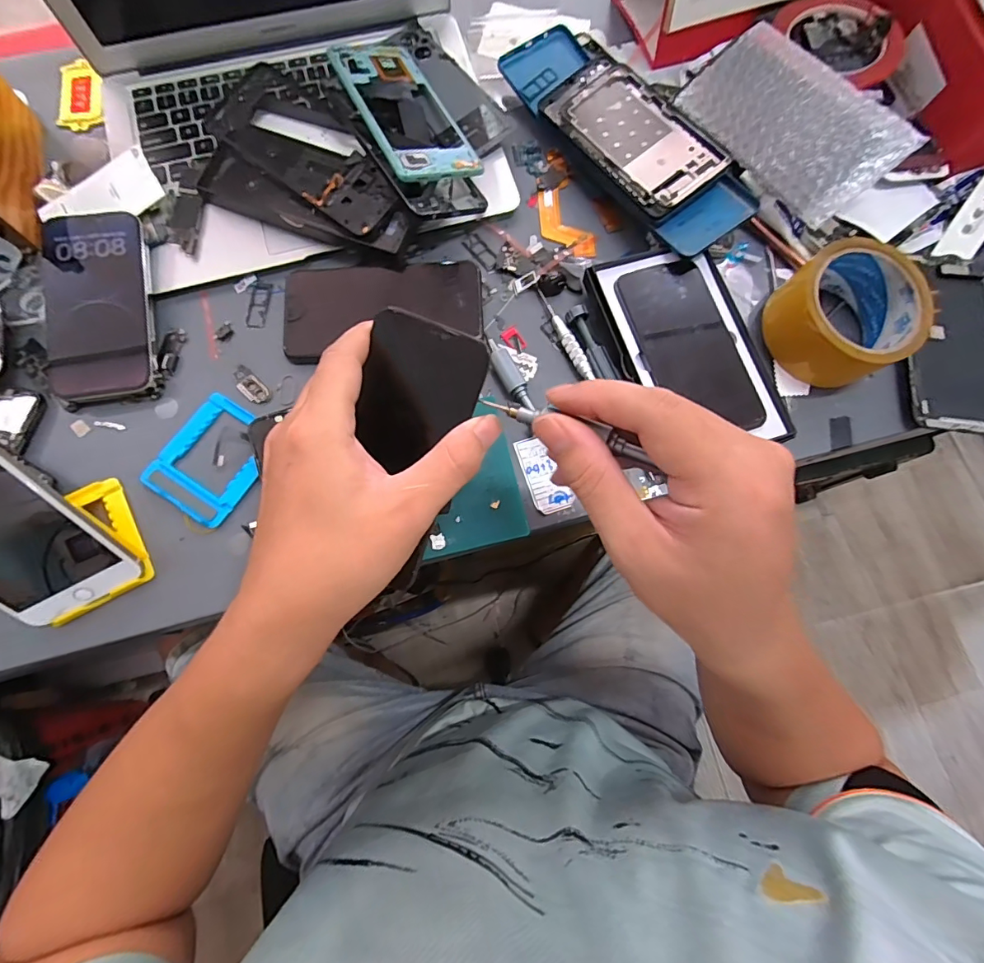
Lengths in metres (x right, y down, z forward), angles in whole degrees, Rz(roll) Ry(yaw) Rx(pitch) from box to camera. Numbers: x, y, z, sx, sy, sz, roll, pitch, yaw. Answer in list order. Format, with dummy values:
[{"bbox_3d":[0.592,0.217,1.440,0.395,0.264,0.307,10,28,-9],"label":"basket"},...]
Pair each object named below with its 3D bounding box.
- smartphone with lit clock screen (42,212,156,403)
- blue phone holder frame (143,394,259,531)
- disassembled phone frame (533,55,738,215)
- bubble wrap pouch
[{"bbox_3d":[-0.299,-0.133,0.357,0.073,0.010,0.142,-9,85,-8],"label":"smartphone with lit clock screen"},{"bbox_3d":[-0.205,-0.017,0.346,0.073,0.004,0.085,31,77,7],"label":"blue phone holder frame"},{"bbox_3d":[0.115,-0.290,0.390,0.075,0.007,0.160,-37,75,2],"label":"disassembled phone frame"},{"bbox_3d":[0.238,-0.293,0.380,0.085,0.009,0.172,-38,73,14],"label":"bubble wrap pouch"}]

